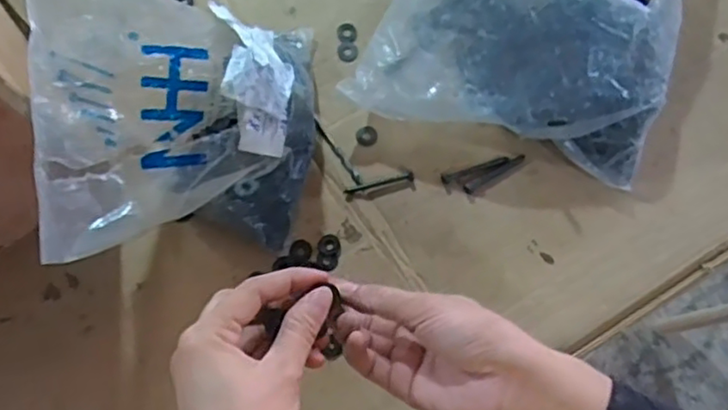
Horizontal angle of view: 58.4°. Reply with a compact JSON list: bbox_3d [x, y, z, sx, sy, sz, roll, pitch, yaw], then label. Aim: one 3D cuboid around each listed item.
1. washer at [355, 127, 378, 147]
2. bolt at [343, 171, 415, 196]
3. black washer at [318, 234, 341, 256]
[{"bbox_3d":[0.003,-0.063,0.596,0.019,0.004,0.018,-23,75,-5],"label":"washer"},{"bbox_3d":[0.013,-0.019,0.575,0.063,0.005,0.007,-13,75,-2],"label":"bolt"},{"bbox_3d":[-0.030,0.035,0.564,0.019,0.004,0.019,0,75,1],"label":"black washer"}]

